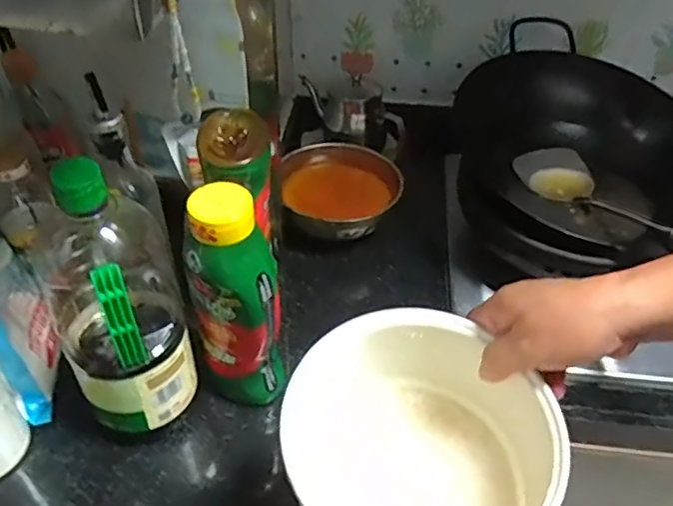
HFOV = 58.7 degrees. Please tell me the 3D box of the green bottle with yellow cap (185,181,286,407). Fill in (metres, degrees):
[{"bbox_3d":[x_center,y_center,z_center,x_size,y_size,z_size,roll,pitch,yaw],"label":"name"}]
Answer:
[{"bbox_3d":[-0.091,0.053,0.553,0.074,0.244,0.057,-13,45,-16],"label":"green bottle with yellow cap"}]

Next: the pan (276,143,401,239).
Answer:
[{"bbox_3d":[0.008,-0.079,0.812,0.155,0.068,0.168,-1,43,-3],"label":"pan"}]

